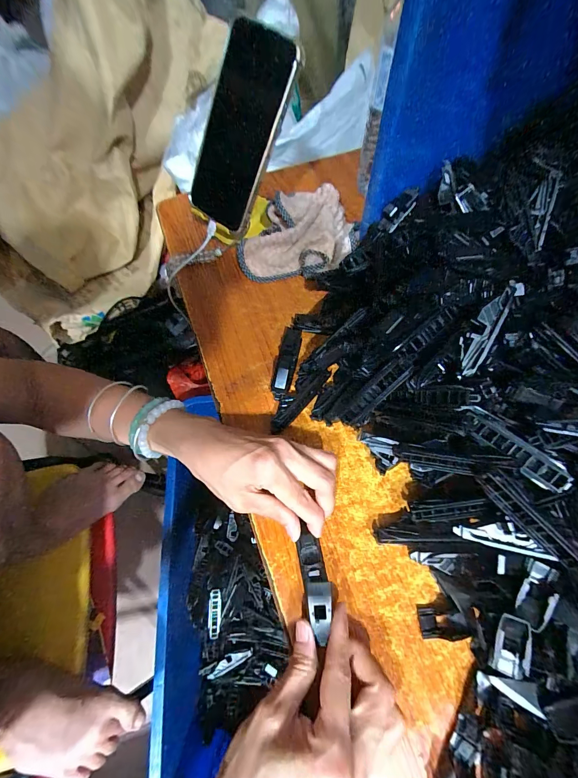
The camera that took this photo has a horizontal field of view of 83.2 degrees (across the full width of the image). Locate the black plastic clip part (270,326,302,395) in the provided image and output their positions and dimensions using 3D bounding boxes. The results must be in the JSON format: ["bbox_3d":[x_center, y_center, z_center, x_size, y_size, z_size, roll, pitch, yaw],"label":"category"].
[{"bbox_3d":[-0.002,-0.031,0.334,0.021,0.008,0.078,9,66,6],"label":"black plastic clip part"}]

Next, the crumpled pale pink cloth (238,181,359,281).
[{"bbox_3d":[0.011,-0.186,0.380,0.133,0.054,0.109,3,66,3],"label":"crumpled pale pink cloth"}]

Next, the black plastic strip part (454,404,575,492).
[{"bbox_3d":[0.161,0.041,0.237,0.020,0.016,0.079,-40,70,-15],"label":"black plastic strip part"}]

